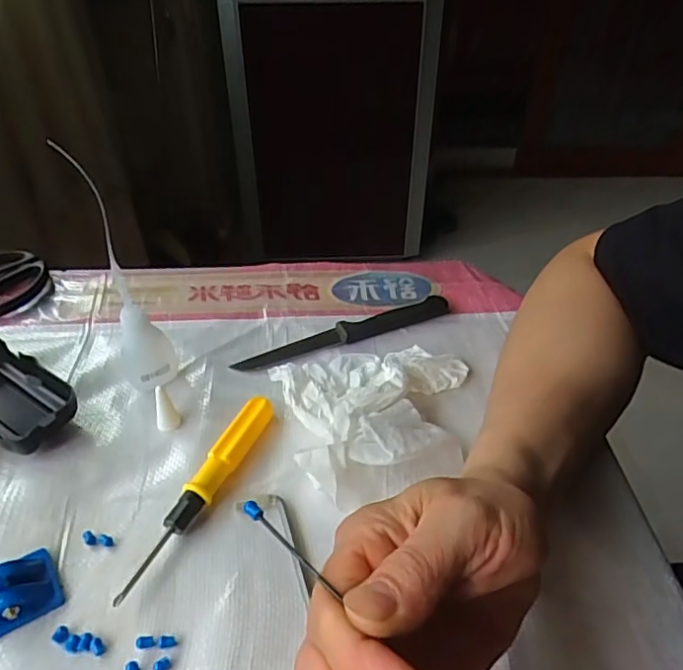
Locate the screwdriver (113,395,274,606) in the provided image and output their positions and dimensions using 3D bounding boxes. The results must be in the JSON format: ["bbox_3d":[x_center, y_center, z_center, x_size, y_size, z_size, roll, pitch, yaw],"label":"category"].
[{"bbox_3d":[-0.079,0.089,0.330,0.016,0.018,0.141,16,43,18],"label":"screwdriver"}]

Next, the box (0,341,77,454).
[{"bbox_3d":[-0.220,0.039,0.373,0.109,0.028,0.053,26,47,27],"label":"box"}]

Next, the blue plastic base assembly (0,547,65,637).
[{"bbox_3d":[-0.168,0.122,0.279,0.045,0.031,0.037,-23,45,-24],"label":"blue plastic base assembly"}]

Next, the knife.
[{"bbox_3d":[0.005,-0.002,0.439,0.176,0.008,0.020,-18,44,-20],"label":"knife"}]

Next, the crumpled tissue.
[{"bbox_3d":[0.031,0.043,0.371,0.137,0.034,0.114,-12,42,-14],"label":"crumpled tissue"}]

